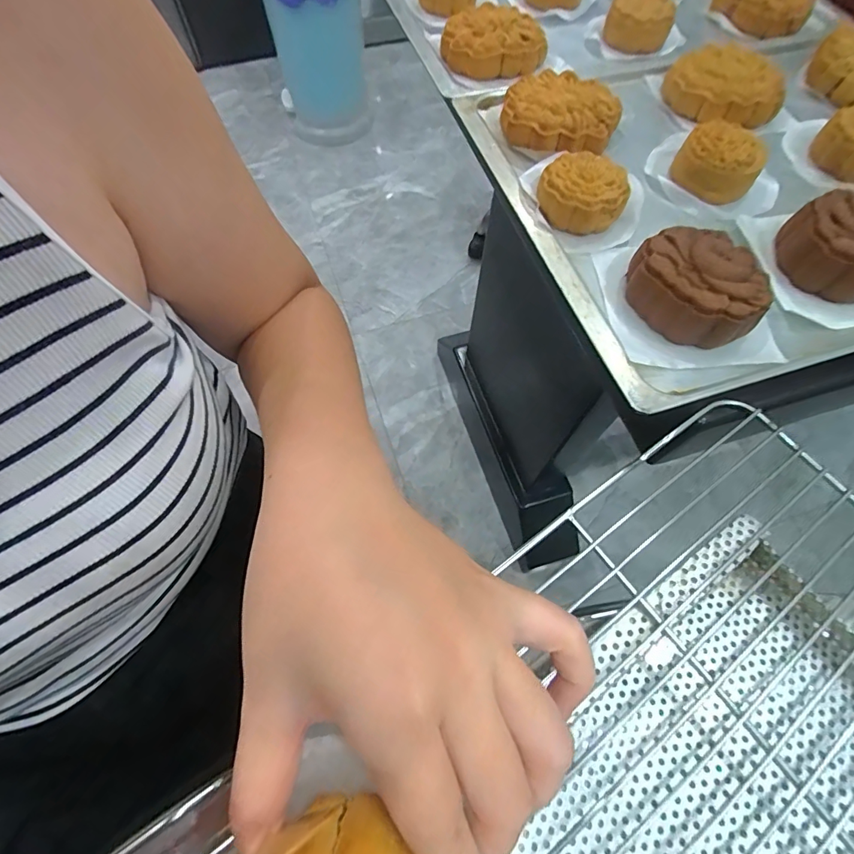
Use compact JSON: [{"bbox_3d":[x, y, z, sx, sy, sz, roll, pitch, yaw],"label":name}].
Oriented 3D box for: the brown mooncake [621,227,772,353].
[{"bbox_3d":[0.164,-0.086,0.274,0.058,0.032,0.076,-33,70,-15],"label":"brown mooncake"}]

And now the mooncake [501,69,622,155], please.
[{"bbox_3d":[0.105,-0.250,0.357,0.086,0.025,0.086,14,65,6],"label":"mooncake"}]

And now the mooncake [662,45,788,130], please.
[{"bbox_3d":[0.242,-0.277,0.367,0.067,0.034,0.086,-13,66,-7],"label":"mooncake"}]

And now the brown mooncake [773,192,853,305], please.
[{"bbox_3d":[0.273,-0.116,0.290,0.063,0.038,0.063,0,65,-1],"label":"brown mooncake"}]

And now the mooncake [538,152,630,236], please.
[{"bbox_3d":[0.109,-0.164,0.316,0.058,0.027,0.058,18,66,8],"label":"mooncake"}]

